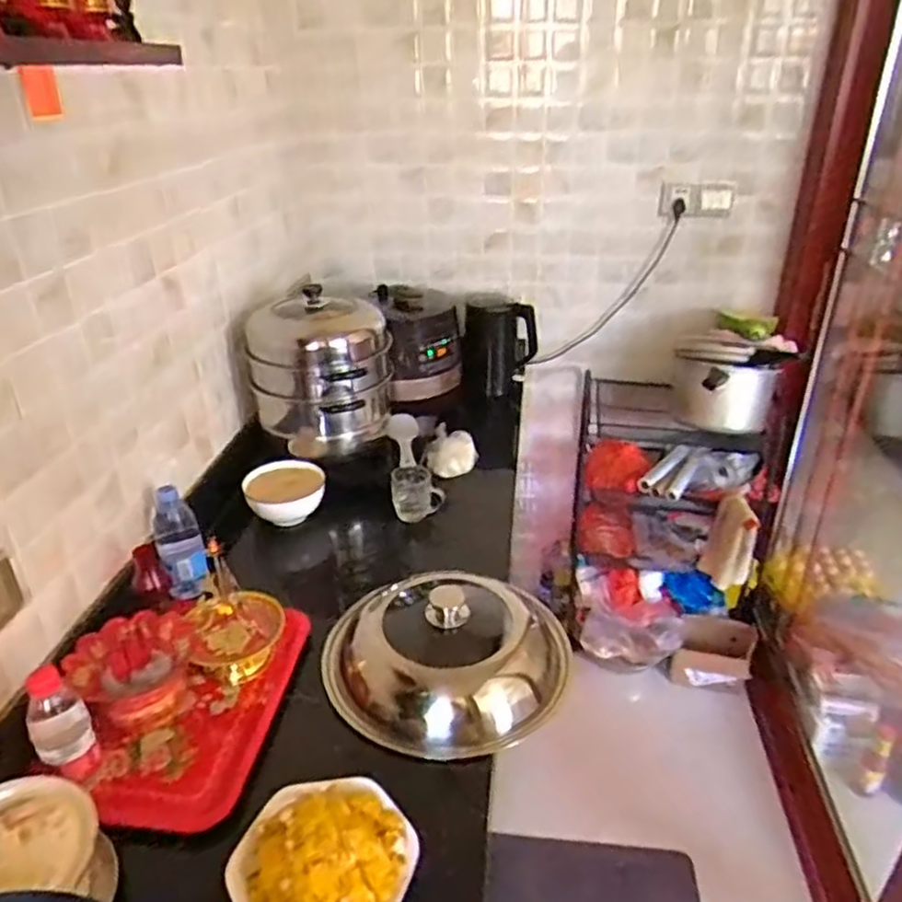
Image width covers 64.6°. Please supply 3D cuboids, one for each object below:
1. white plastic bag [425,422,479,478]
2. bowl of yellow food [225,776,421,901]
[{"bbox_3d":[0.002,0.000,1.604,0.111,0.077,0.106,0,29,1],"label":"white plastic bag"},{"bbox_3d":[-0.133,0.442,0.764,0.183,0.083,0.174,0,29,0],"label":"bowl of yellow food"}]

